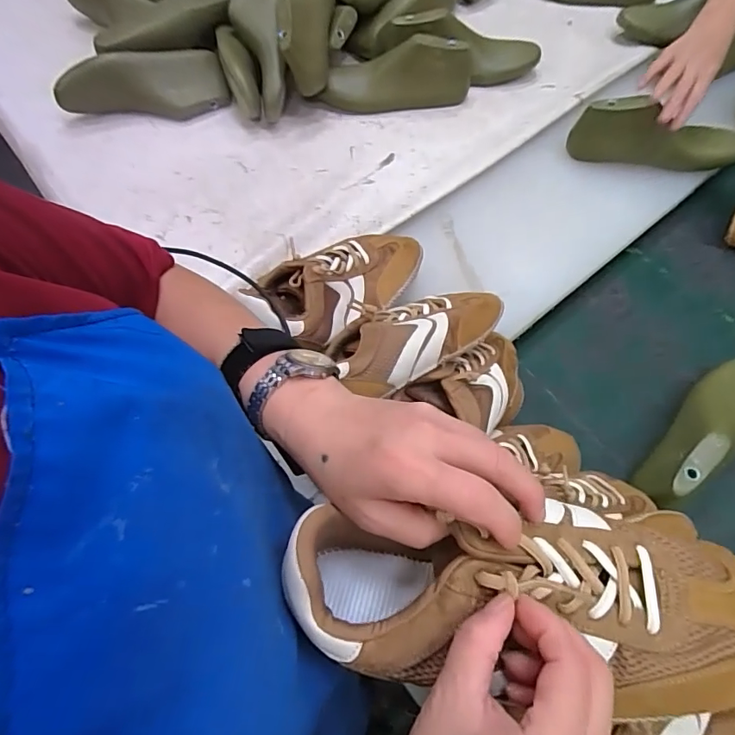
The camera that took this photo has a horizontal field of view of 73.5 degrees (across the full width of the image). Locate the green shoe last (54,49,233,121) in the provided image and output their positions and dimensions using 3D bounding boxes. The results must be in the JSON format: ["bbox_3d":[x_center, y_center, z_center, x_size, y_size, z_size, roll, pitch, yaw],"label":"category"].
[{"bbox_3d":[-0.354,-0.440,0.782,0.254,0.069,0.085,-19,64,-9],"label":"green shoe last"}]

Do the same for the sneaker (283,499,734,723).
[{"bbox_3d":[0.080,0.128,0.260,0.249,0.081,0.086,1,62,6],"label":"sneaker"}]

